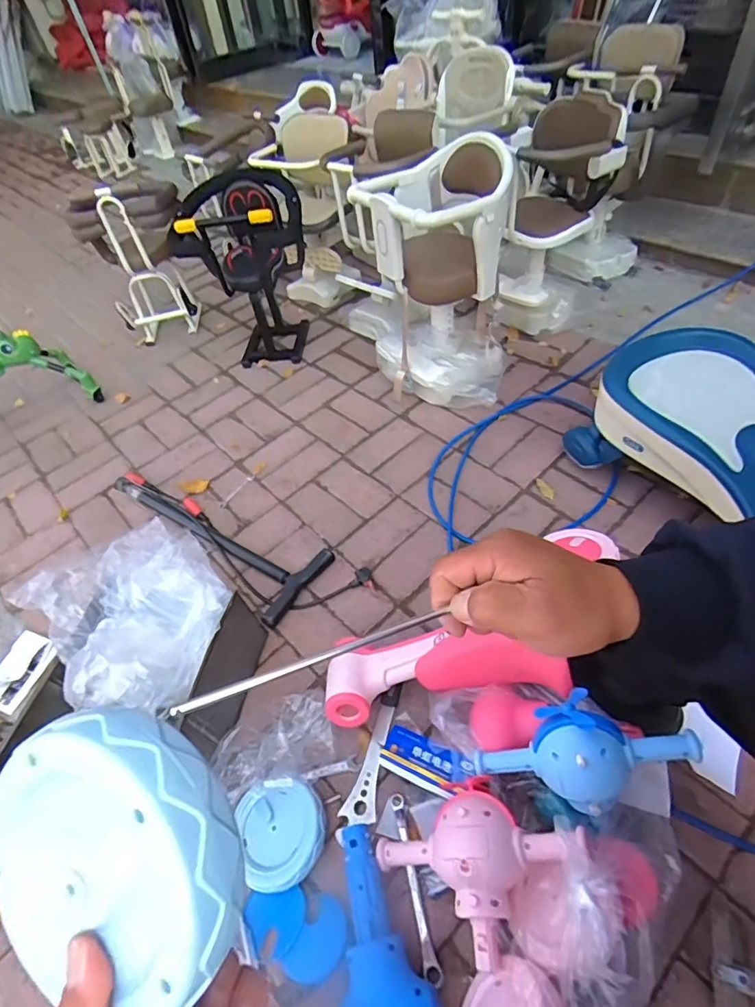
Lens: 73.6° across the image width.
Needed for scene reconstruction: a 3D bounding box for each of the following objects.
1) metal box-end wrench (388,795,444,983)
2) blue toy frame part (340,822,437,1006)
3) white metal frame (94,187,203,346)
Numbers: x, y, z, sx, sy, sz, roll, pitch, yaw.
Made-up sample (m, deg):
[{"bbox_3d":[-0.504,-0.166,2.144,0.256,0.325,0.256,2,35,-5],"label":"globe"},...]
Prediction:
[{"bbox_3d":[0.050,0.526,0.705,0.022,0.018,0.218,-13,49,-3],"label":"metal box-end wrench"},{"bbox_3d":[0.011,0.553,0.650,0.124,0.071,0.237,-4,49,5],"label":"blue toy frame part"},{"bbox_3d":[-0.765,-0.783,1.641,0.244,0.448,0.219,-15,51,-7],"label":"white metal frame"}]

